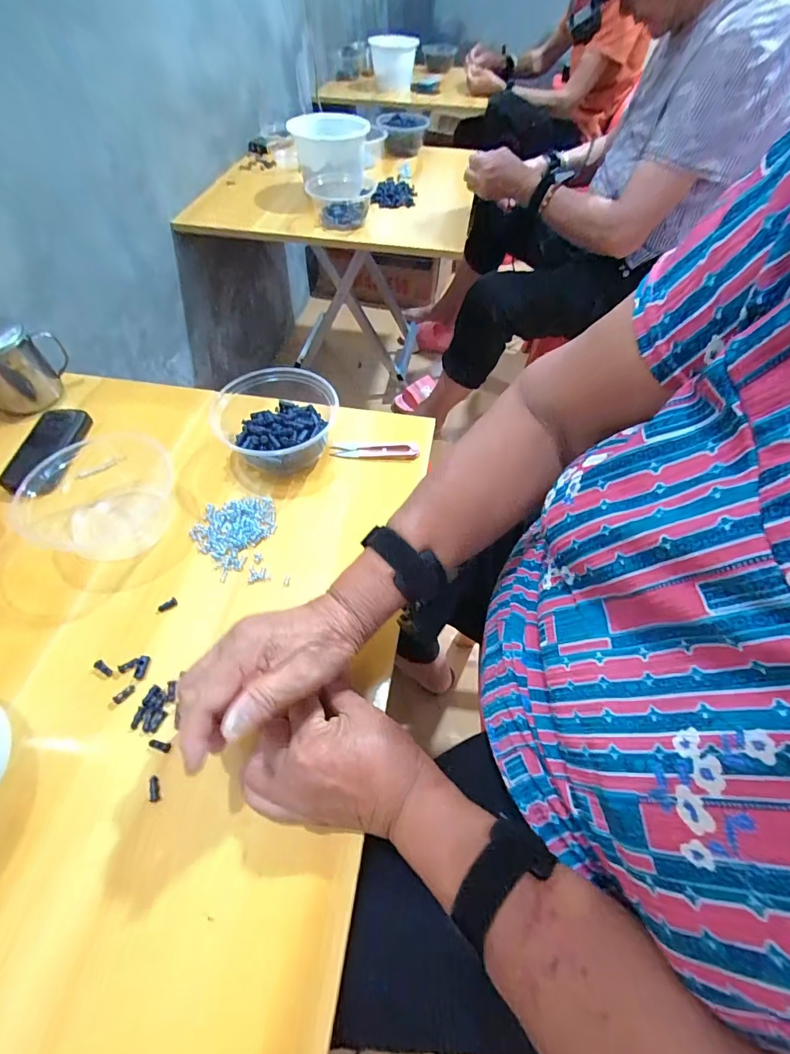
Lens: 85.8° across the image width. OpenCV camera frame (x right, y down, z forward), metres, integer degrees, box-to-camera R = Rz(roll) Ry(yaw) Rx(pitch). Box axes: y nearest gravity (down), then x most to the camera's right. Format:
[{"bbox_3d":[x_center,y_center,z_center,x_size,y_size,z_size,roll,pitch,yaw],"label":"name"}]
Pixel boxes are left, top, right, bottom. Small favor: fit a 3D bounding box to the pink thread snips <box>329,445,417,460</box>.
[{"bbox_3d":[-0.024,-0.090,0.499,0.101,0.005,0.018,3,56,1],"label":"pink thread snips"}]

